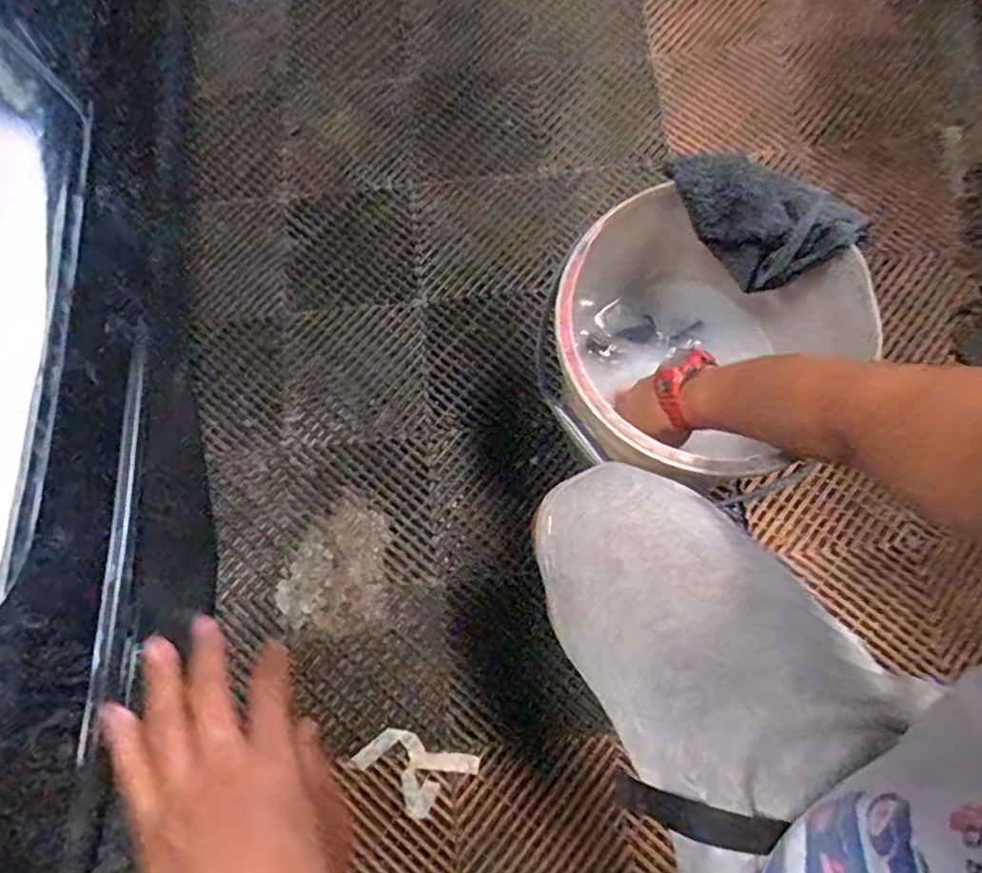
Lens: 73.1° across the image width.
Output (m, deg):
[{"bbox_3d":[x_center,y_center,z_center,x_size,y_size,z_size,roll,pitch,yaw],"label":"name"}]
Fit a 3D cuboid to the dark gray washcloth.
[{"bbox_3d":[0.261,-0.212,0.676,0.190,0.119,0.053,23,75,7],"label":"dark gray washcloth"}]

